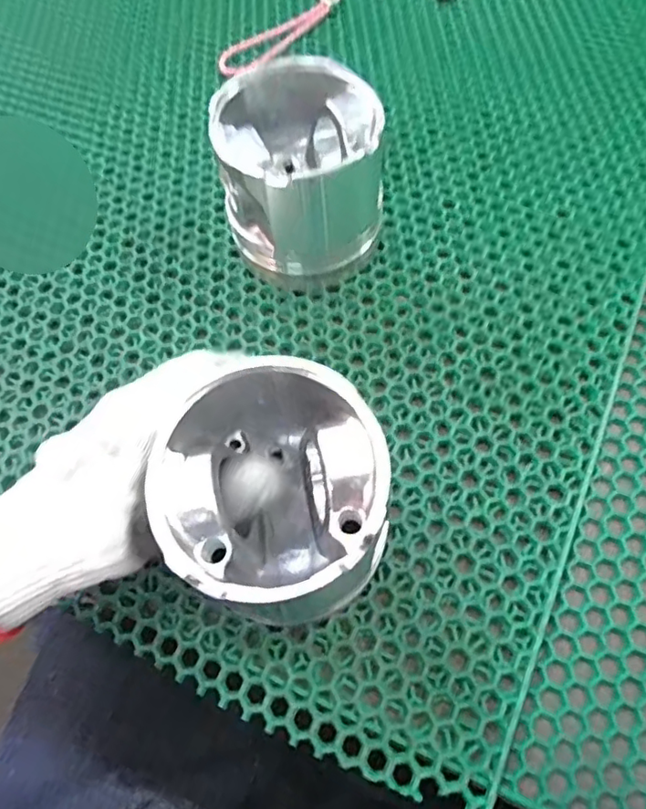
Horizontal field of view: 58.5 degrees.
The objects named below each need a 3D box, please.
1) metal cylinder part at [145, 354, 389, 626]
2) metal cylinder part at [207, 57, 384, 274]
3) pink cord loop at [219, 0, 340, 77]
[{"bbox_3d":[-0.019,0.040,0.257,0.085,0.092,0.095,-12,63,-2],"label":"metal cylinder part"},{"bbox_3d":[-0.013,-0.134,0.339,0.089,0.094,0.089,-7,63,1],"label":"metal cylinder part"},{"bbox_3d":[-0.023,-0.317,0.475,0.037,0.009,0.161,37,71,20],"label":"pink cord loop"}]

